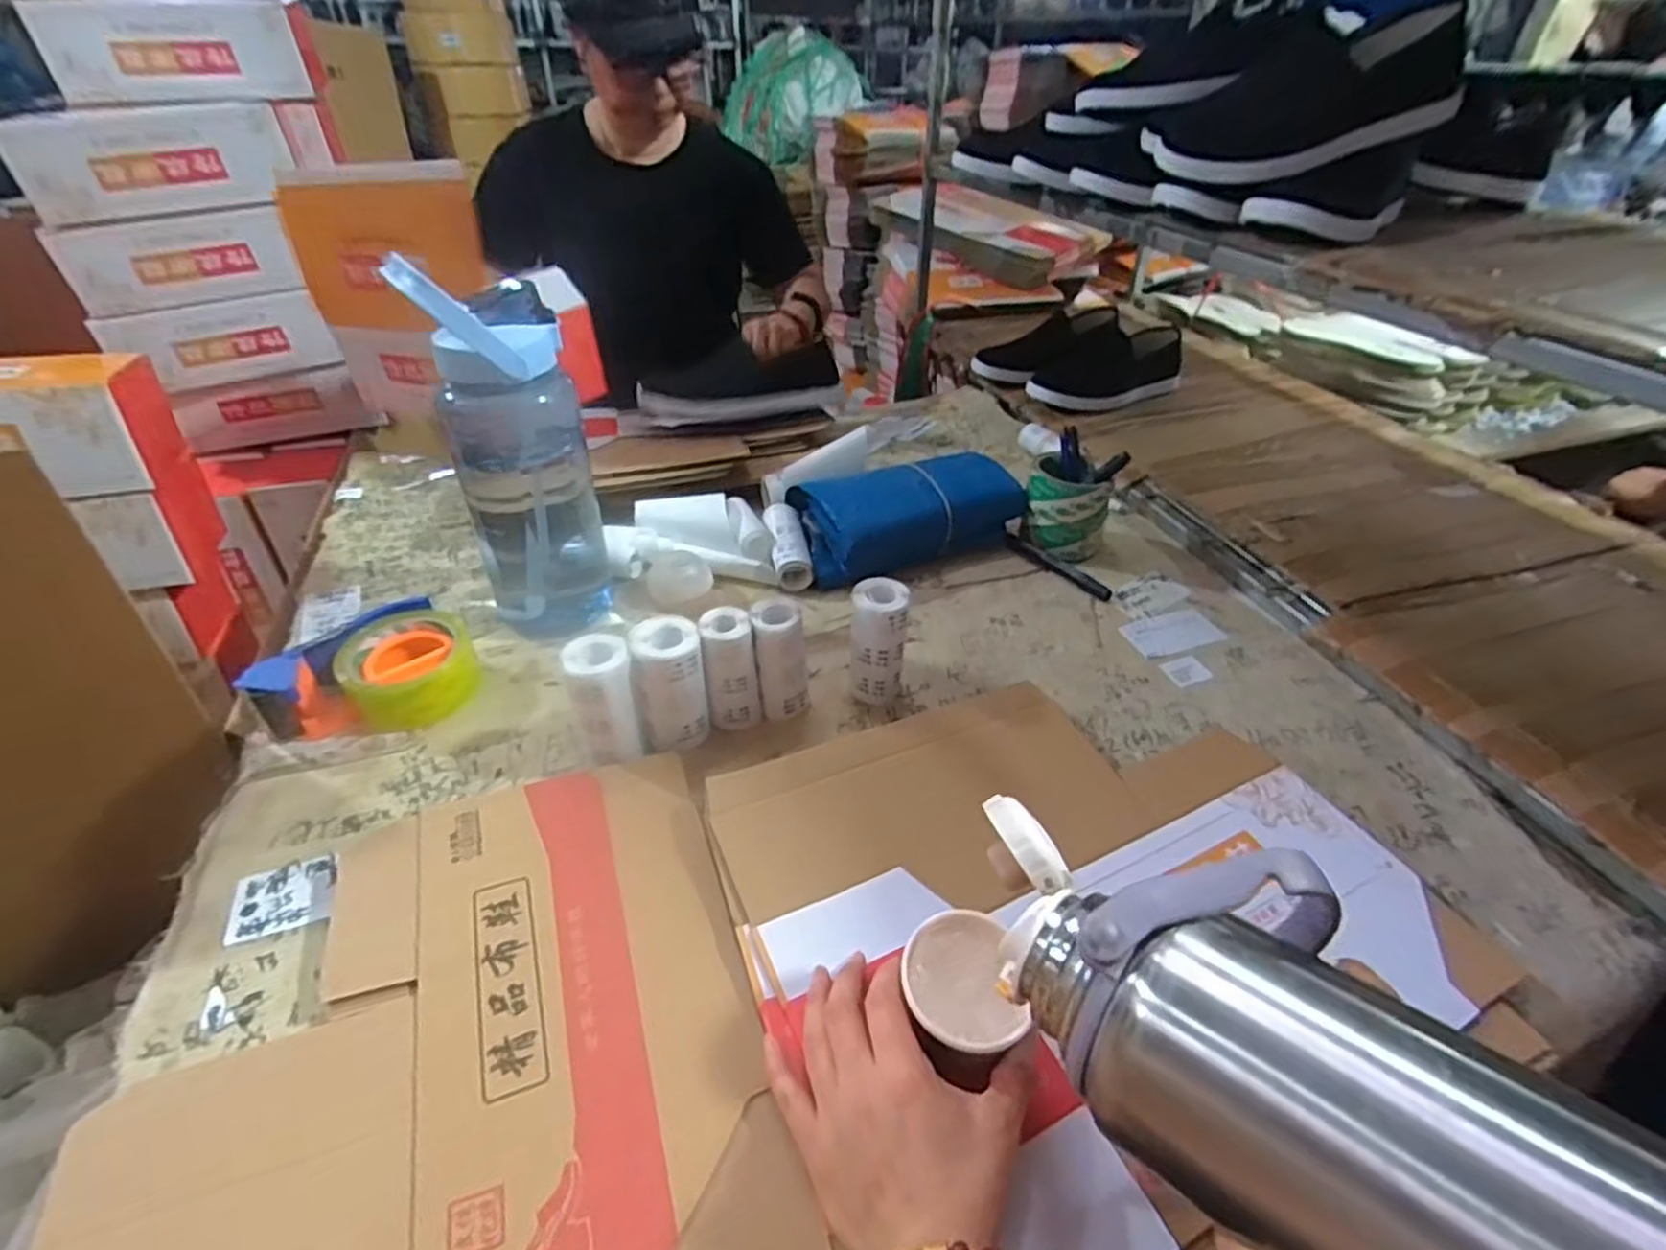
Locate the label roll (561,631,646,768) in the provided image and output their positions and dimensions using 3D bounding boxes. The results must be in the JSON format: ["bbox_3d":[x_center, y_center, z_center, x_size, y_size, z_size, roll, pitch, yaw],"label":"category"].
[{"bbox_3d":[-0.167,0.060,0.549,0.042,0.100,0.047,-15,40,-20],"label":"label roll"}]

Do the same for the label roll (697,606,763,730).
[{"bbox_3d":[-0.077,0.034,0.577,0.042,0.092,0.034,-7,38,-10],"label":"label roll"}]

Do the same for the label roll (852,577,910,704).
[{"bbox_3d":[0.037,0.015,0.606,0.041,0.098,0.041,1,37,-1],"label":"label roll"}]

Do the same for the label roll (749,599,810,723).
[{"bbox_3d":[-0.040,0.030,0.586,0.041,0.096,0.034,-2,38,-3],"label":"label roll"}]

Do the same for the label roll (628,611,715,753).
[{"bbox_3d":[-0.121,0.047,0.566,0.050,0.099,0.049,-11,39,-15],"label":"label roll"}]

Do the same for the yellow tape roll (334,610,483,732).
[{"bbox_3d":[-0.347,0.035,0.619,0.094,0.054,0.094,1,37,-1],"label":"yellow tape roll"}]

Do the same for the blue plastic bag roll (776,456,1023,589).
[{"bbox_3d":[0.073,-0.123,0.804,0.237,0.077,0.125,-18,41,-23],"label":"blue plastic bag roll"}]

